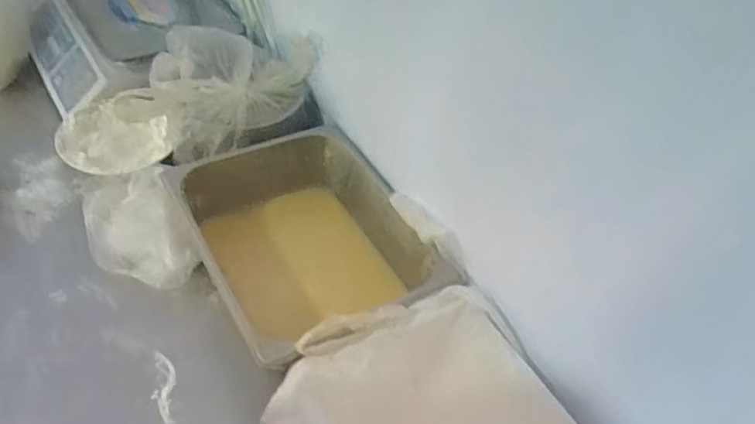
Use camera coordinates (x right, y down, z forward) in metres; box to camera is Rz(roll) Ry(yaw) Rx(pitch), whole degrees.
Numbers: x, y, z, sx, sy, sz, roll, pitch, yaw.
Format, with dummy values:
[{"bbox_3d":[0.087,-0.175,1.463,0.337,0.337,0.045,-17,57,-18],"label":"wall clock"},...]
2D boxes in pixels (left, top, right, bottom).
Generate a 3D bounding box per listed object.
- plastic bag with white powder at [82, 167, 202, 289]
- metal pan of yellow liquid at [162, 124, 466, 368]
[{"bbox_3d":[-0.324,0.014,0.795,0.122,0.064,0.221,-19,52,-25],"label":"plastic bag with white powder"},{"bbox_3d":[-0.094,0.048,0.809,0.271,0.145,0.355,-21,53,-26],"label":"metal pan of yellow liquid"}]

